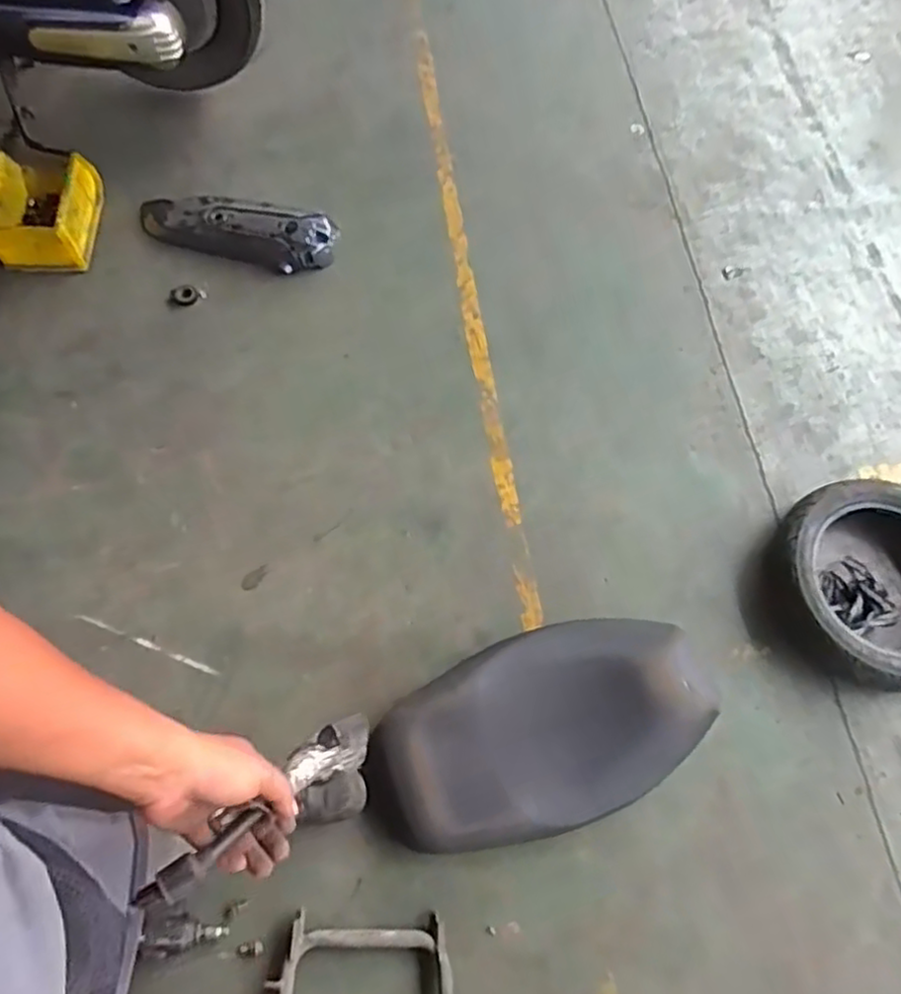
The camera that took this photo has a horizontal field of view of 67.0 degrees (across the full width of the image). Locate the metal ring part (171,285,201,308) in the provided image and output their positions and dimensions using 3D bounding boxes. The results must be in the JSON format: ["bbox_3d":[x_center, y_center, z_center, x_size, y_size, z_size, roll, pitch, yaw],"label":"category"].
[{"bbox_3d":[-0.644,-0.490,1.651,0.062,0.013,0.060,0,70,-1],"label":"metal ring part"}]

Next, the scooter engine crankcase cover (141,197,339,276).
[{"bbox_3d":[-0.535,-0.664,1.688,0.503,0.074,0.144,11,71,2],"label":"scooter engine crankcase cover"}]

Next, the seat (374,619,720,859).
[{"bbox_3d":[0.177,0.421,1.237,0.599,0.123,0.335,-18,72,-7],"label":"seat"}]

